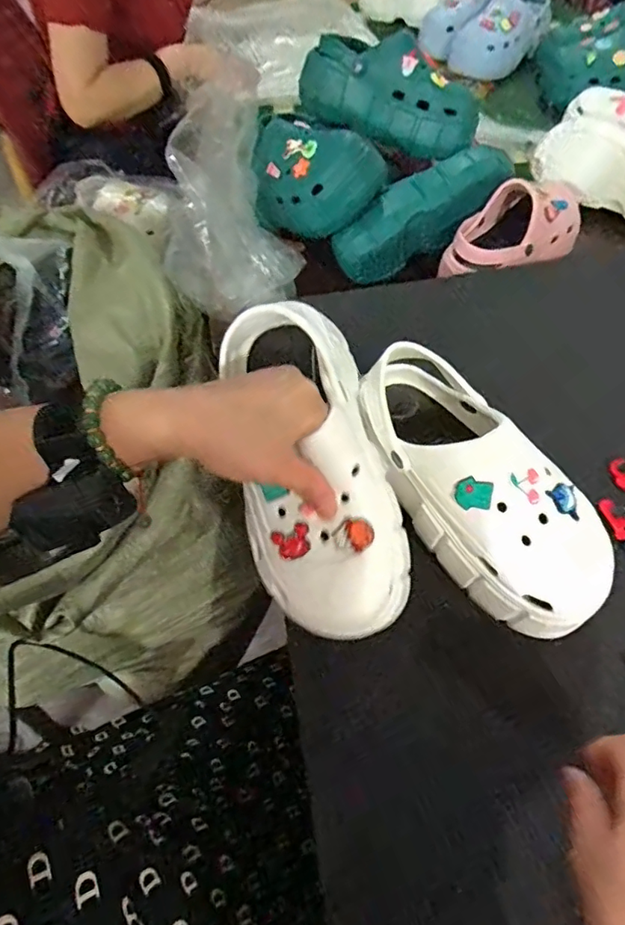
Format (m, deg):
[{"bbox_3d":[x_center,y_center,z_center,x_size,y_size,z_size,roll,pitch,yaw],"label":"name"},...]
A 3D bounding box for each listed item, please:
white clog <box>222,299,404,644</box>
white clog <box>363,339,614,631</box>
[{"bbox_3d":[0.002,-0.002,0.386,0.107,0.080,0.242,-12,75,-5],"label":"white clog"},{"bbox_3d":[0.127,0.013,0.419,0.093,0.084,0.235,-30,74,-17],"label":"white clog"}]

